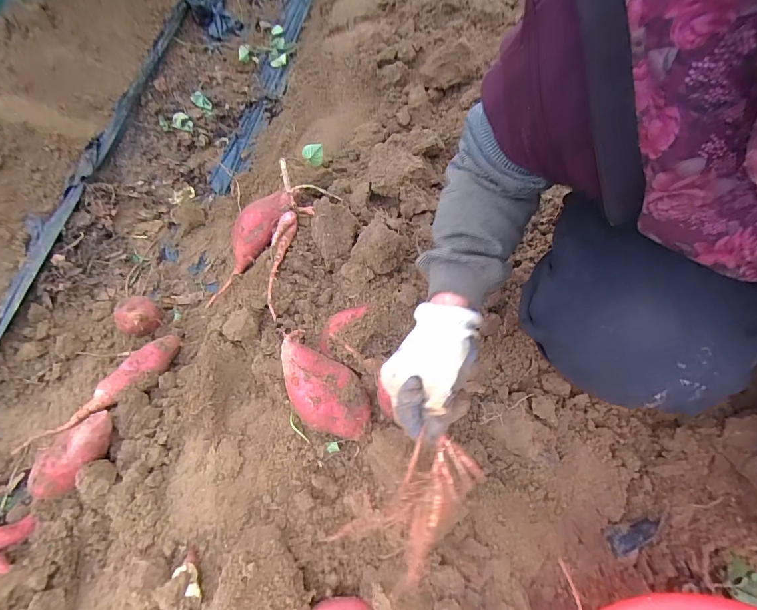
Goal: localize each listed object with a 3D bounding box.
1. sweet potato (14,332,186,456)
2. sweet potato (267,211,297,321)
[{"bbox_3d":[-0.406,0.129,0.589,0.054,0.042,0.231,31,54,17],"label":"sweet potato"},{"bbox_3d":[-0.153,-0.065,0.577,0.029,0.032,0.175,5,64,6],"label":"sweet potato"}]

